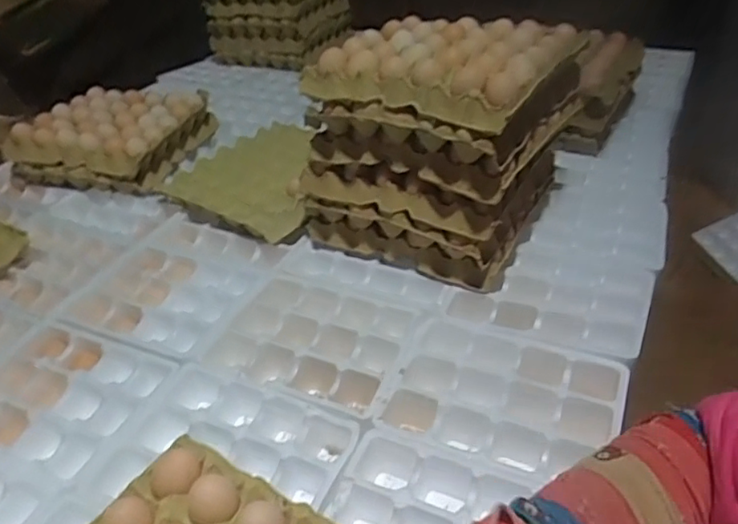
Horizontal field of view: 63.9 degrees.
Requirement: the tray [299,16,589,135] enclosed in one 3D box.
[{"bbox_3d":[0.098,-0.268,0.769,0.272,0.056,0.260,21,44,29],"label":"tray"}]

